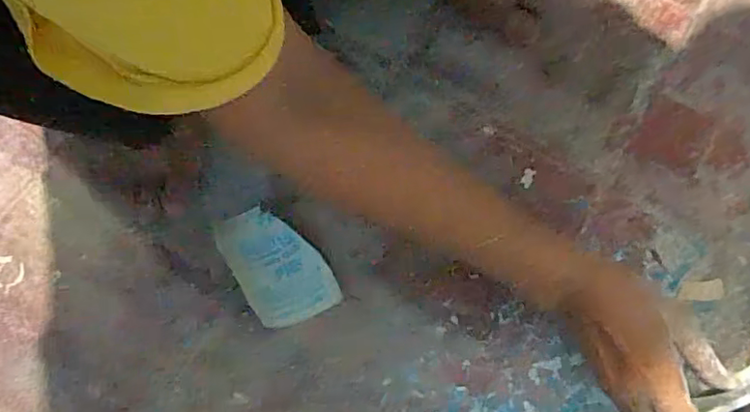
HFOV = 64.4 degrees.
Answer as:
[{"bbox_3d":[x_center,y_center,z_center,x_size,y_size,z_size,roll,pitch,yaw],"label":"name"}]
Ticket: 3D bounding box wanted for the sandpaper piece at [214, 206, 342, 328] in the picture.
[{"bbox_3d":[-0.077,0.045,0.461,0.064,0.021,0.097,-30,73,-10],"label":"sandpaper piece"}]

